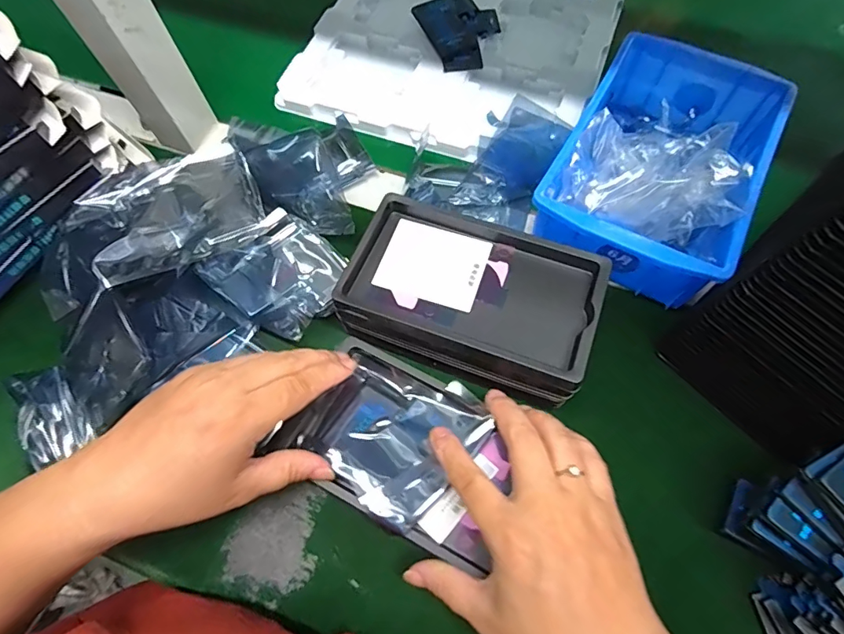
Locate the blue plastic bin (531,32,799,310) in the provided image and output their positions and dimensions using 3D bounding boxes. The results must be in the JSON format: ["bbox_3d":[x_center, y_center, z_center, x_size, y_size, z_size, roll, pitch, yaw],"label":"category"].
[{"bbox_3d":[0.181,-0.117,0.361,0.136,0.063,0.204,26,71,12],"label":"blue plastic bin"}]

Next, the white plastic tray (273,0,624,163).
[{"bbox_3d":[0.046,-0.295,0.465,0.269,0.017,0.318,20,68,9],"label":"white plastic tray"}]

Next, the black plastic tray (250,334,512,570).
[{"bbox_3d":[-0.012,0.077,0.293,0.136,0.015,0.091,25,69,11],"label":"black plastic tray"}]

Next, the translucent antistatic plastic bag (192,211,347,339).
[{"bbox_3d":[-0.107,-0.035,0.355,0.082,0.022,0.081,35,73,15],"label":"translucent antistatic plastic bag"}]

